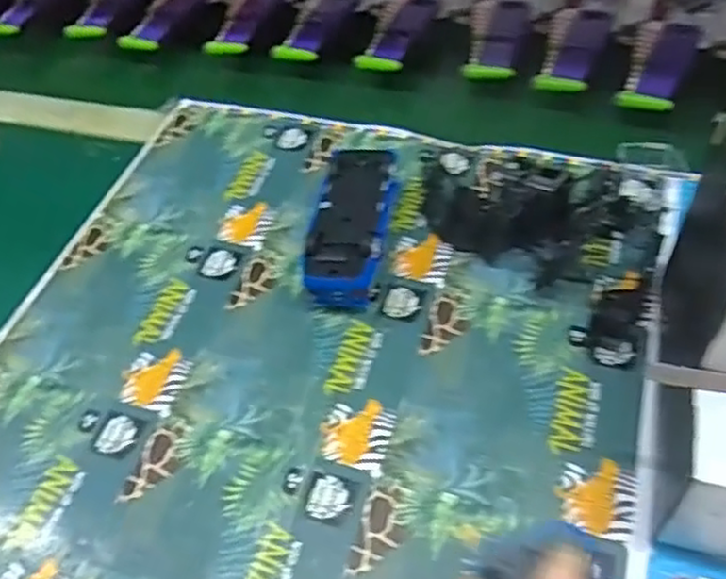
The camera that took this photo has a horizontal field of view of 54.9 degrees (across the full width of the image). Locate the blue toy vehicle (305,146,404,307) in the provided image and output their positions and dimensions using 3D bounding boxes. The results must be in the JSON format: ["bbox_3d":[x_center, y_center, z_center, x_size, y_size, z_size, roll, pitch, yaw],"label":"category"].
[{"bbox_3d":[-0.006,-0.043,0.499,0.056,0.047,0.126,4,50,8],"label":"blue toy vehicle"}]

